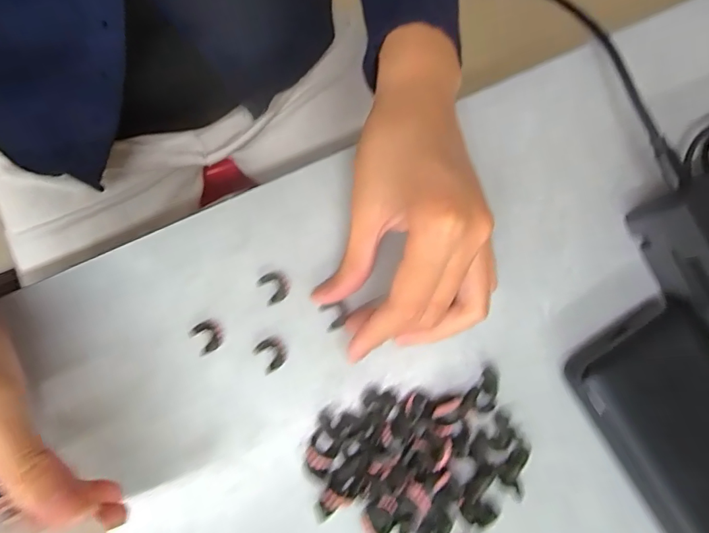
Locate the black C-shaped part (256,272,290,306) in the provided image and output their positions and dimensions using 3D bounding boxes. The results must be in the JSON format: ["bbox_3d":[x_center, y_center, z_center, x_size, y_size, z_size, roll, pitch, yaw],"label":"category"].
[{"bbox_3d":[-0.043,0.011,0.241,0.015,0.004,0.017,-31,87,-8],"label":"black C-shaped part"}]

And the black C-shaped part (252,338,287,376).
[{"bbox_3d":[-0.044,0.046,0.238,0.016,0.004,0.016,-33,87,-8],"label":"black C-shaped part"}]

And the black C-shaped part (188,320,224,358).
[{"bbox_3d":[-0.077,0.036,0.235,0.016,0.004,0.016,-36,88,-8],"label":"black C-shaped part"}]

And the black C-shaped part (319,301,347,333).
[{"bbox_3d":[-0.011,0.027,0.242,0.014,0.004,0.014,-17,79,-4],"label":"black C-shaped part"}]

